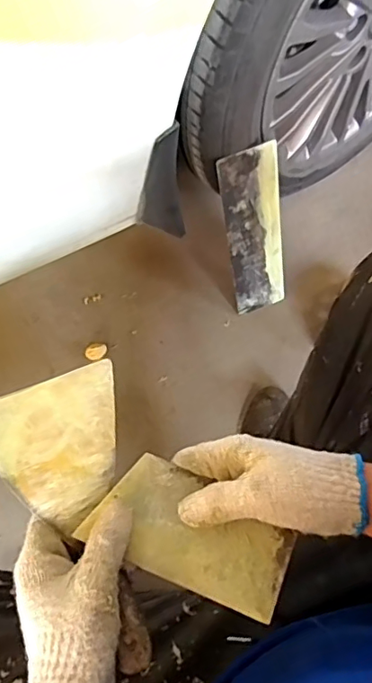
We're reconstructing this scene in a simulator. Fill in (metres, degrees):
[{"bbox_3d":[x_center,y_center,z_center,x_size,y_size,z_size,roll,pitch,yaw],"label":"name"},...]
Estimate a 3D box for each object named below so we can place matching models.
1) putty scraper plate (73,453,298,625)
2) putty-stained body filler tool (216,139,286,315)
[{"bbox_3d":[0.004,0.134,0.380,0.138,0.006,0.070,24,71,6],"label":"putty scraper plate"},{"bbox_3d":[0.106,-0.156,0.820,0.085,0.292,0.010,-20,48,-4],"label":"putty-stained body filler tool"}]

